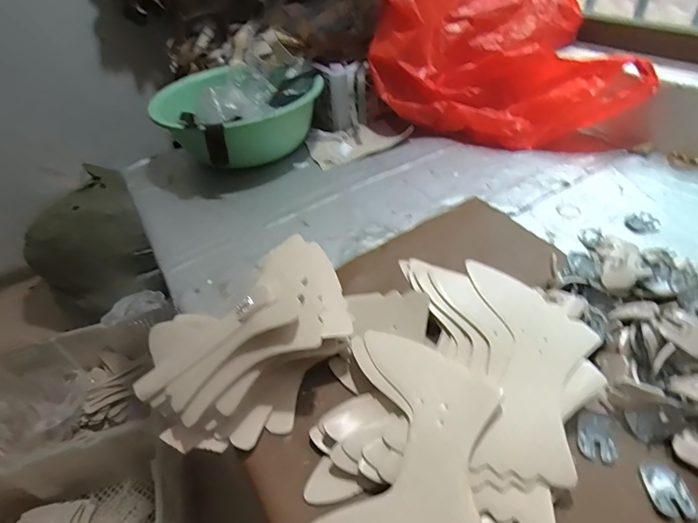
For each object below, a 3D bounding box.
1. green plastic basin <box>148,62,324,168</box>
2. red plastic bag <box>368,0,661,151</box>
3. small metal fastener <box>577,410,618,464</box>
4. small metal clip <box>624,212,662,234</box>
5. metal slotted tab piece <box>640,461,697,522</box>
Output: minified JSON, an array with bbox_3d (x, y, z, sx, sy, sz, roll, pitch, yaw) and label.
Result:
[{"bbox_3d":[-0.213,-0.285,0.801,0.292,0.131,0.269,-3,42,3],"label":"green plastic basin"},{"bbox_3d":[0.273,-0.375,0.753,0.457,0.243,0.232,3,43,9],"label":"red plastic bag"},{"bbox_3d":[0.216,0.151,0.353,0.030,0.006,0.041,8,44,15],"label":"small metal fastener"},{"bbox_3d":[0.407,-0.054,0.555,0.045,0.013,0.034,-11,42,-5],"label":"small metal clip"},{"bbox_3d":[0.253,0.181,0.320,0.029,0.004,0.041,0,42,7],"label":"metal slotted tab piece"}]

